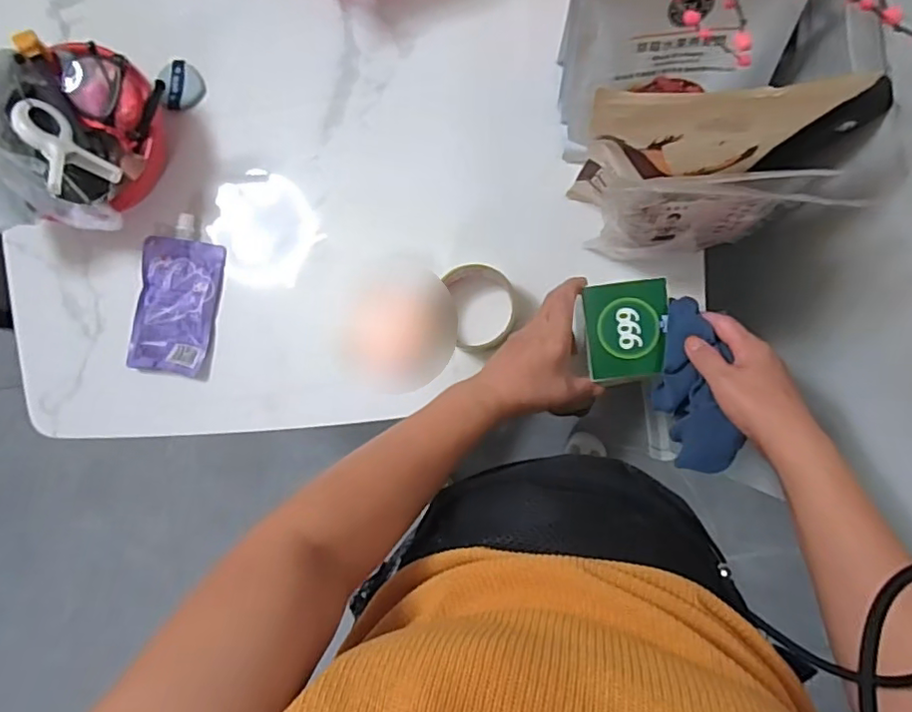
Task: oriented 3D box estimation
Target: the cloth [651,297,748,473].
[{"bbox_3d":[0.201,0.026,0.500,0.054,0.060,0.150,-9,86,4],"label":"cloth"}]

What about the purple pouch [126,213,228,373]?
[{"bbox_3d":[-0.304,-0.065,0.635,0.085,0.018,0.165,7,88,5],"label":"purple pouch"}]

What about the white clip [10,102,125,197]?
[{"bbox_3d":[-0.366,-0.199,0.539,0.023,0.065,0.090,-27,96,45],"label":"white clip"}]

